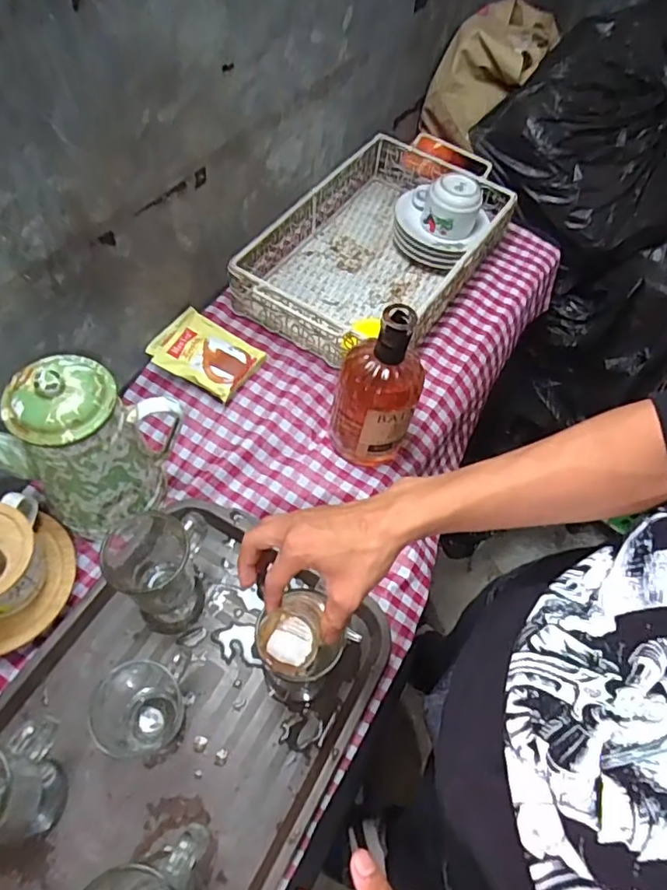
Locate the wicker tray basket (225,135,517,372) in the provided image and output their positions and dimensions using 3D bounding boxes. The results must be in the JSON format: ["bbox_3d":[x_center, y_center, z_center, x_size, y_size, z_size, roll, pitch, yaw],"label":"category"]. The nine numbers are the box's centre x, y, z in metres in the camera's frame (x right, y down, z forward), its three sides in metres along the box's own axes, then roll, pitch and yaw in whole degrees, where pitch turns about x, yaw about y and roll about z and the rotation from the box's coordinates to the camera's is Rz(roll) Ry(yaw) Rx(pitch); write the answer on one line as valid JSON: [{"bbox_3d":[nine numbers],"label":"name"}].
[{"bbox_3d":[0.071,-0.302,0.817,0.261,0.113,0.434,29,58,16],"label":"wicker tray basket"}]

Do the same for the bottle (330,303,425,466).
[{"bbox_3d":[0.050,-0.062,0.612,0.087,0.199,0.088,8,60,-2],"label":"bottle"}]

